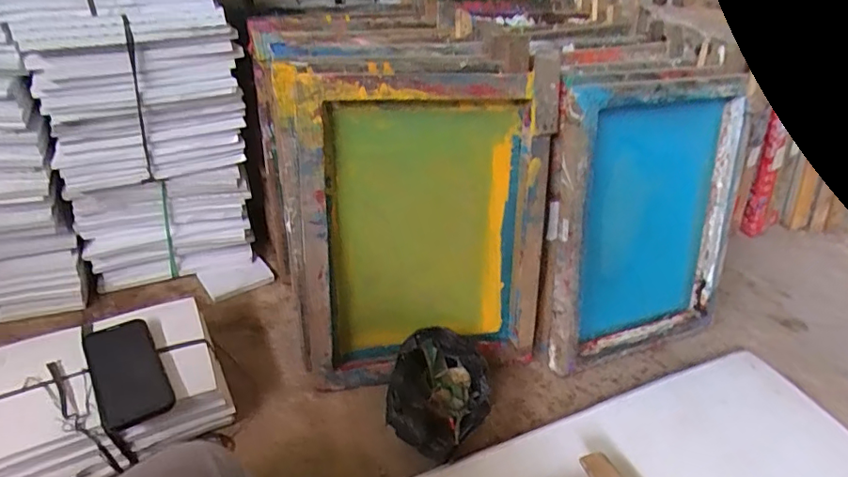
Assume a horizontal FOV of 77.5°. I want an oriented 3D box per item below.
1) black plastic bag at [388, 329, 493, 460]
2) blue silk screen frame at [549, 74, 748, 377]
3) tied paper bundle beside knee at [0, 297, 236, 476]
[{"bbox_3d":[0.020,0.228,0.765,0.141,0.096,0.166,3,34,-1],"label":"black plastic bag"},{"bbox_3d":[0.360,-0.023,0.865,0.335,0.469,0.046,-13,26,-20],"label":"blue silk screen frame"},{"bbox_3d":[-0.430,0.213,0.725,0.281,0.119,0.204,-15,40,-27],"label":"tied paper bundle beside knee"}]

